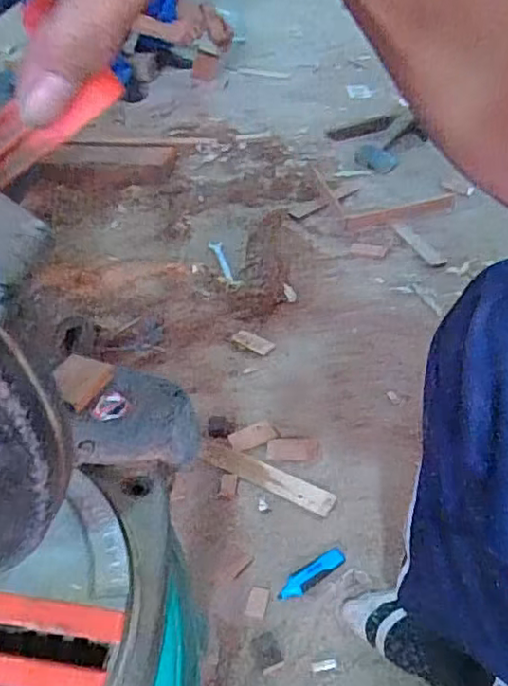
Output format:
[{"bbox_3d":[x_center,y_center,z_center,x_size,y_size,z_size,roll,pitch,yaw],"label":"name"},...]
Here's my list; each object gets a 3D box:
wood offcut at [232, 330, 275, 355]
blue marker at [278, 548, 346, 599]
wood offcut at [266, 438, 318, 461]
[{"bbox_3d":[-0.003,-0.003,1.169,0.081,0.006,0.039,24,48,28],"label":"wood offcut"},{"bbox_3d":[0.074,0.297,0.797,0.099,0.017,0.028,-25,45,-22],"label":"blue marker"},{"bbox_3d":[0.060,0.161,0.946,0.077,0.007,0.046,0,41,5],"label":"wood offcut"}]

